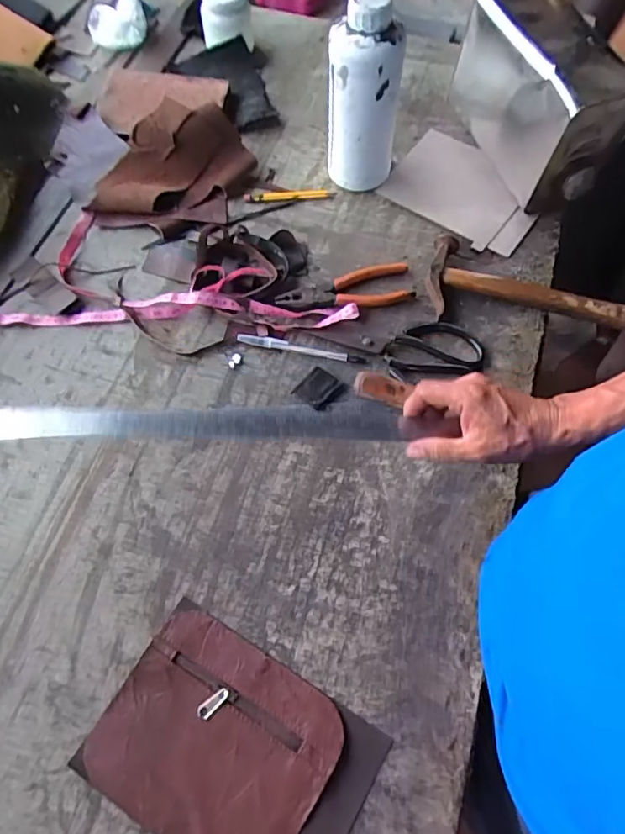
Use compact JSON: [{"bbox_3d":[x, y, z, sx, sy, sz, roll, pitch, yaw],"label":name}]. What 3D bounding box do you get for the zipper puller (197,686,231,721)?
[{"bbox_3d":[-0.086,0.249,0.464,0.032,0.004,0.012,-39,70,-16],"label":"zipper puller"}]

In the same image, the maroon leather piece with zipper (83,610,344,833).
[{"bbox_3d":[-0.082,0.276,0.456,0.185,0.006,0.156,29,68,14],"label":"maroon leather piece with zipper"}]

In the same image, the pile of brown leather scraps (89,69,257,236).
[{"bbox_3d":[-0.198,-0.396,0.749,0.217,0.056,0.306,-3,64,-1],"label":"pile of brown leather scraps"}]

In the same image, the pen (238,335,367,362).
[{"bbox_3d":[-0.014,-0.080,0.624,0.150,0.006,0.013,11,65,6],"label":"pen"}]

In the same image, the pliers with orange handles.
[{"bbox_3d":[0.041,-0.154,0.654,0.165,0.014,0.058,-12,65,-5],"label":"pliers with orange handles"}]

